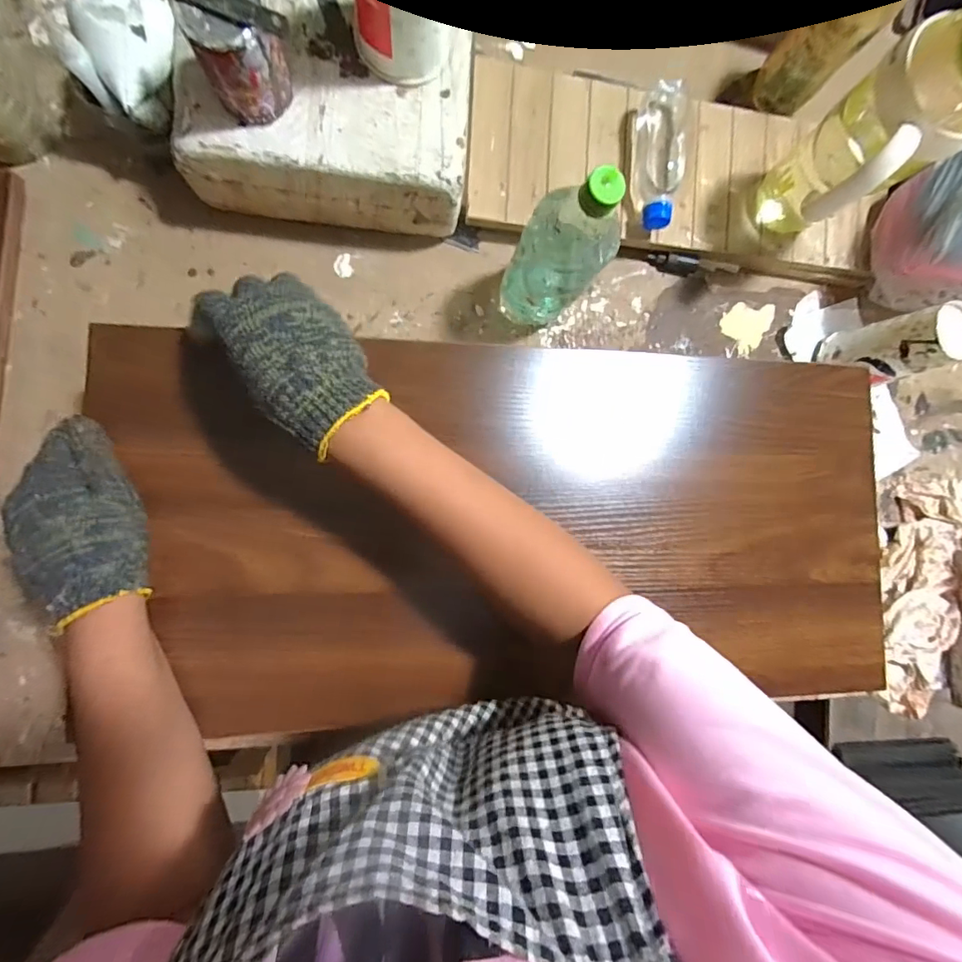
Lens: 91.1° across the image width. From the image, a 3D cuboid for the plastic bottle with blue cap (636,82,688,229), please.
[{"bbox_3d":[0.197,-0.359,0.528,0.052,0.039,0.156,3,91,-8],"label":"plastic bottle with blue cap"}]

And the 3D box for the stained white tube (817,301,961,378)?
[{"bbox_3d":[0.469,-0.156,0.544,0.063,0.133,0.066,11,90,-32],"label":"stained white tube"}]

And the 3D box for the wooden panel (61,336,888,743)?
[{"bbox_3d":[0.054,0.039,0.421,0.675,0.026,0.318,0,87,-9],"label":"wooden panel"}]

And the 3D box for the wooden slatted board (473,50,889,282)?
[{"bbox_3d":[0.239,-0.356,0.555,0.502,0.038,0.181,3,91,-8],"label":"wooden slatted board"}]

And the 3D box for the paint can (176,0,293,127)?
[{"bbox_3d":[-0.190,-0.339,0.376,0.058,0.074,0.063,0,91,-8],"label":"paint can"}]

